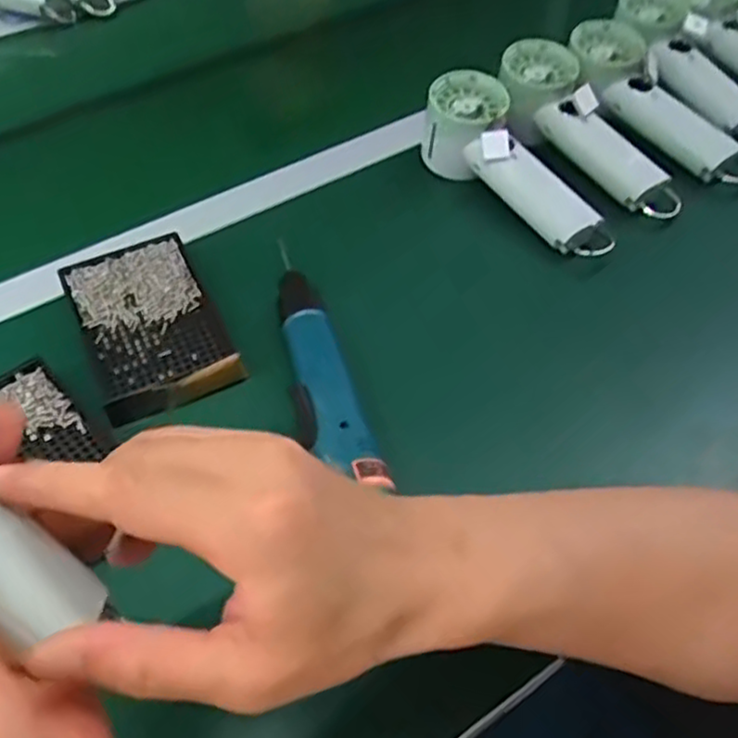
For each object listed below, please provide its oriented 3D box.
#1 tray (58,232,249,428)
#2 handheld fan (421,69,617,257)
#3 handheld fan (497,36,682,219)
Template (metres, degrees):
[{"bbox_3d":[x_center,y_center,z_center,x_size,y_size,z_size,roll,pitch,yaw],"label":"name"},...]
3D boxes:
[{"bbox_3d":[-0.148,-0.032,0.490,0.085,0.017,0.141,-22,53,-15],"label":"tray"},{"bbox_3d":[0.114,-0.151,0.567,0.060,0.063,0.195,-30,68,-21],"label":"handheld fan"},{"bbox_3d":[0.173,-0.187,0.595,0.050,0.058,0.199,-30,72,-21],"label":"handheld fan"}]

